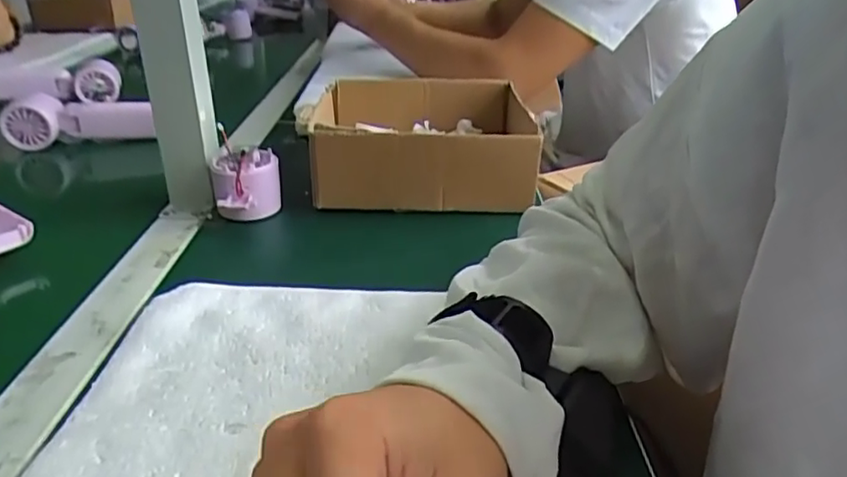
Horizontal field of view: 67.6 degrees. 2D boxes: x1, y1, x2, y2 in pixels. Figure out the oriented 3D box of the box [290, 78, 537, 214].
[{"bbox_3d":[-0.004,-0.114,0.649,0.208,0.071,0.251,1,27,-1],"label":"box"}]

